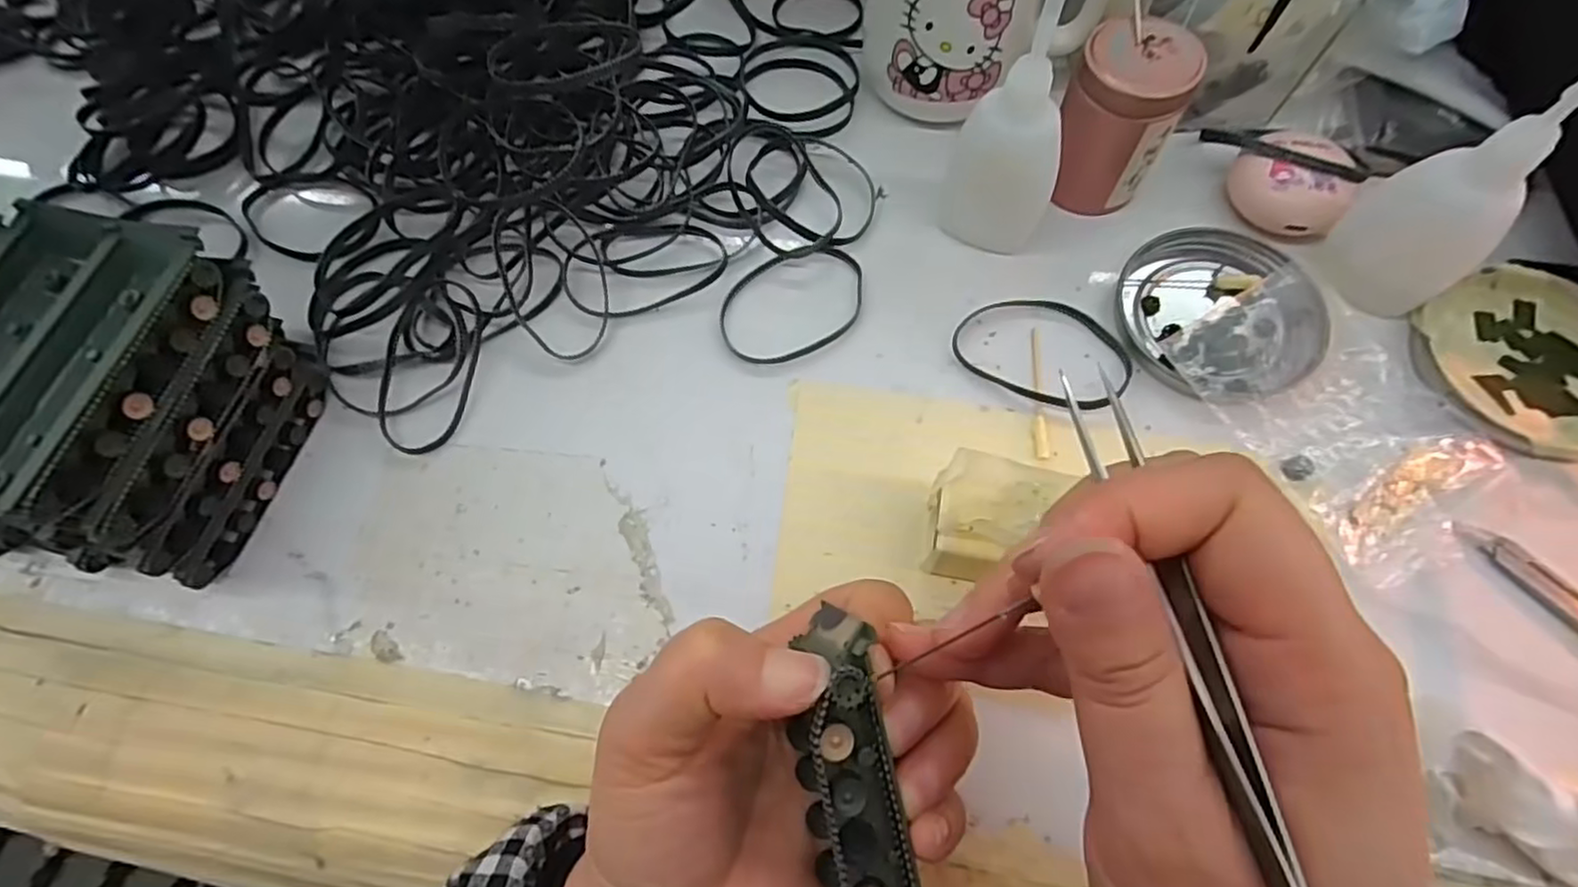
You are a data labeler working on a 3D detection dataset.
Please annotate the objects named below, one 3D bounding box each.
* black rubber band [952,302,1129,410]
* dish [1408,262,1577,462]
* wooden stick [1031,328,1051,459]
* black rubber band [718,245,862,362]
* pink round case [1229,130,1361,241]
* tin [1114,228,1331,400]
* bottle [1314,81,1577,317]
[{"bbox_3d":[0.105,-0.039,0.286,0.069,0.005,0.048,31,73,13],"label":"black rubber band"},{"bbox_3d":[0.288,-0.032,0.271,0.084,0.013,0.077,-1,69,2],"label":"dish"},{"bbox_3d":[0.100,-0.021,0.280,0.006,0.004,0.059,3,69,4],"label":"wooden stick"},{"bbox_3d":[0.001,-0.062,0.300,0.067,0.004,0.048,-25,70,-7],"label":"black rubber band"},{"bbox_3d":[0.214,-0.113,0.299,0.042,0.018,0.046,-1,69,2],"label":"pink round case"},{"bbox_3d":[0.175,-0.053,0.286,0.074,0.013,0.078,-1,69,2],"label":"tin"},{"bbox_3d":[0.235,-0.089,0.241,0.037,0.103,0.040,5,69,5],"label":"bottle"}]

